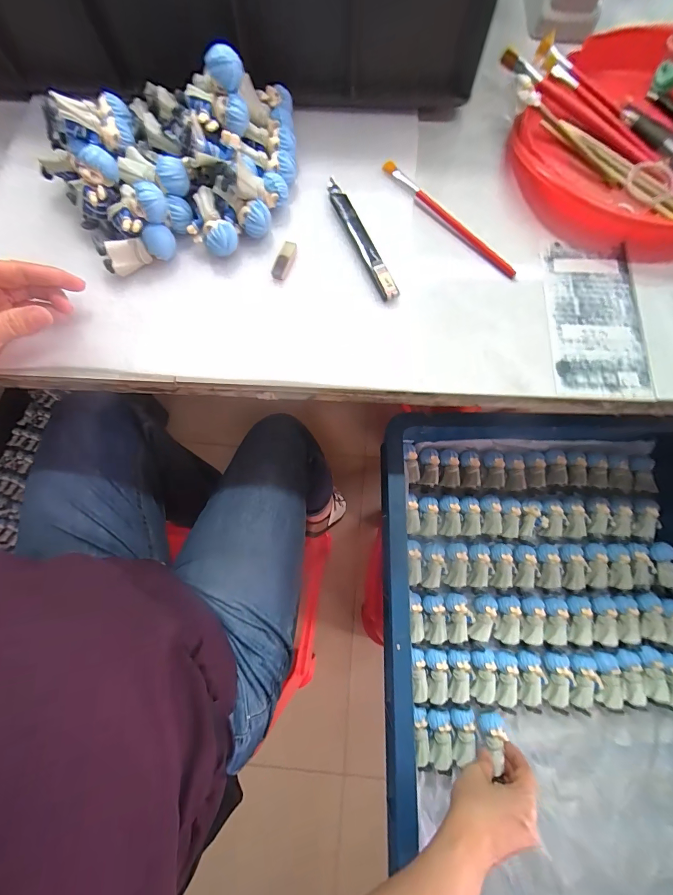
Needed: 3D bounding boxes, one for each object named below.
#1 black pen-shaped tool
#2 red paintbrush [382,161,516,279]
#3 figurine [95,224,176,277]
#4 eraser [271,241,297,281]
[{"bbox_3d":[0.021,-0.191,0.315,0.014,0.011,0.135,-22,76,-5],"label":"black pen-shaped tool"},{"bbox_3d":[0.102,-0.215,0.327,0.015,0.009,0.164,-39,78,-9],"label":"red paintbrush"},{"bbox_3d":[-0.171,-0.171,0.302,0.061,0.025,0.020,-30,77,-7],"label":"figurine"},{"bbox_3d":[-0.045,-0.165,0.309,0.013,0.008,0.037,16,76,5],"label":"eraser"}]

